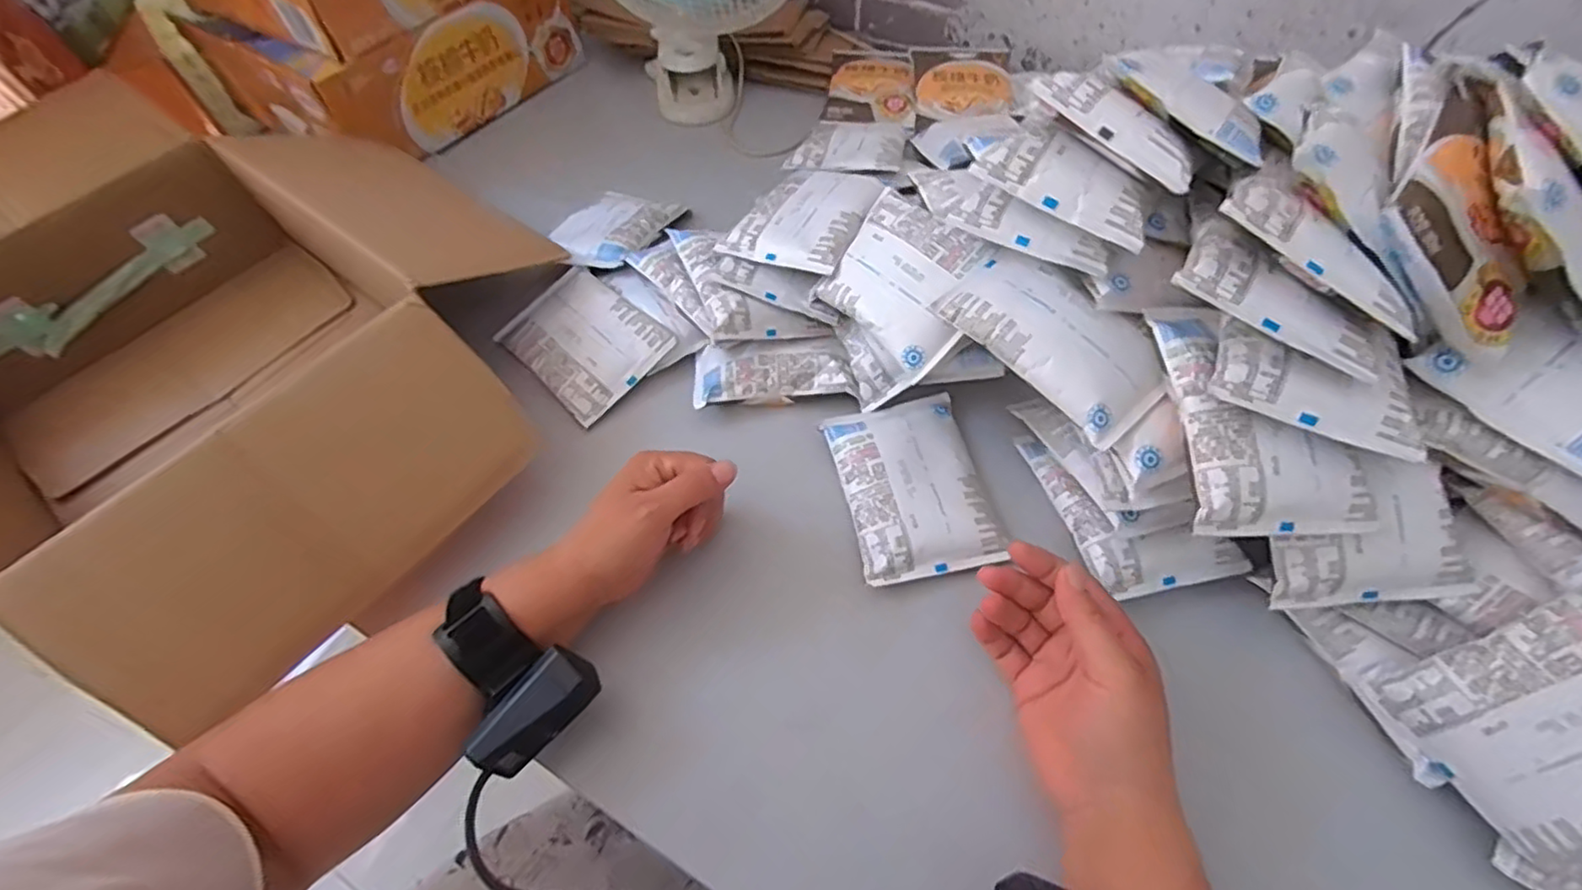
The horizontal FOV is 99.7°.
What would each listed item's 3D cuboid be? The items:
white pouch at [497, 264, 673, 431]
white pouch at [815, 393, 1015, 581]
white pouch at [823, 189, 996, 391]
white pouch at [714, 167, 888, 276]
[{"bbox_3d":[-0.170,-0.087,0.539,0.129,0.014,0.096,40,81,20],"label":"white pouch"},{"bbox_3d":[0.081,0.025,0.452,0.093,0.016,0.128,-13,57,-5],"label":"white pouch"},{"bbox_3d":[0.077,-0.115,0.460,0.092,0.023,0.127,-45,59,6],"label":"white pouch"},{"bbox_3d":[0.017,-0.178,0.515,0.094,0.011,0.121,26,63,25],"label":"white pouch"}]

